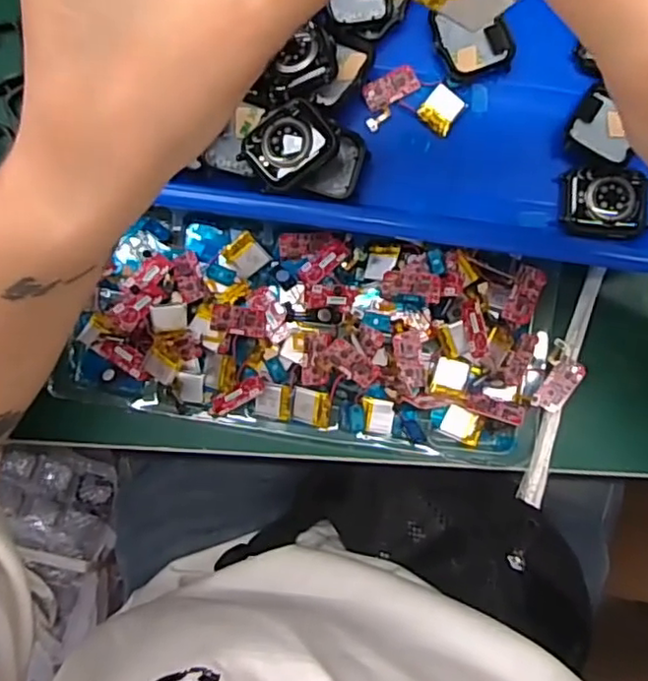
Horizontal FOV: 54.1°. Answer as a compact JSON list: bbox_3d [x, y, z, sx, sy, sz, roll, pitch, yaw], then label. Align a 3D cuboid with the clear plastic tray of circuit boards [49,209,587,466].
[{"bbox_3d":[-0.004,-0.003,0.332,0.254,0.029,0.108,8,86,2],"label":"clear plastic tray of circuit boards"}]

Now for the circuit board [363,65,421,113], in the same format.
[{"bbox_3d":[0.035,-0.132,0.332,0.029,0.004,0.015,-30,86,-1],"label":"circuit board"}]

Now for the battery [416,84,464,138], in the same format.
[{"bbox_3d":[0.062,-0.120,0.331,0.019,0.005,0.021,39,87,4],"label":"battery"}]

